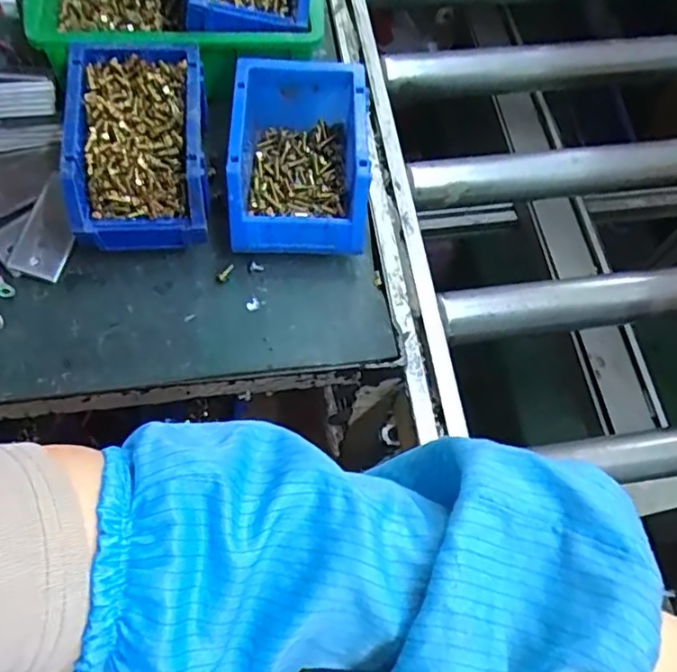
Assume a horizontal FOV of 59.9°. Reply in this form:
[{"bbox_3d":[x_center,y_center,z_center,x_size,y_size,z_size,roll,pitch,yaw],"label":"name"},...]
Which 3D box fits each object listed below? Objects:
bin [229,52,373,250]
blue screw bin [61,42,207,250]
[{"bbox_3d":[-0.032,-0.148,0.498,0.110,0.074,0.160,1,66,-3],"label":"bin"},{"bbox_3d":[-0.163,-0.156,0.490,0.106,0.075,0.163,-4,66,-5],"label":"blue screw bin"}]

